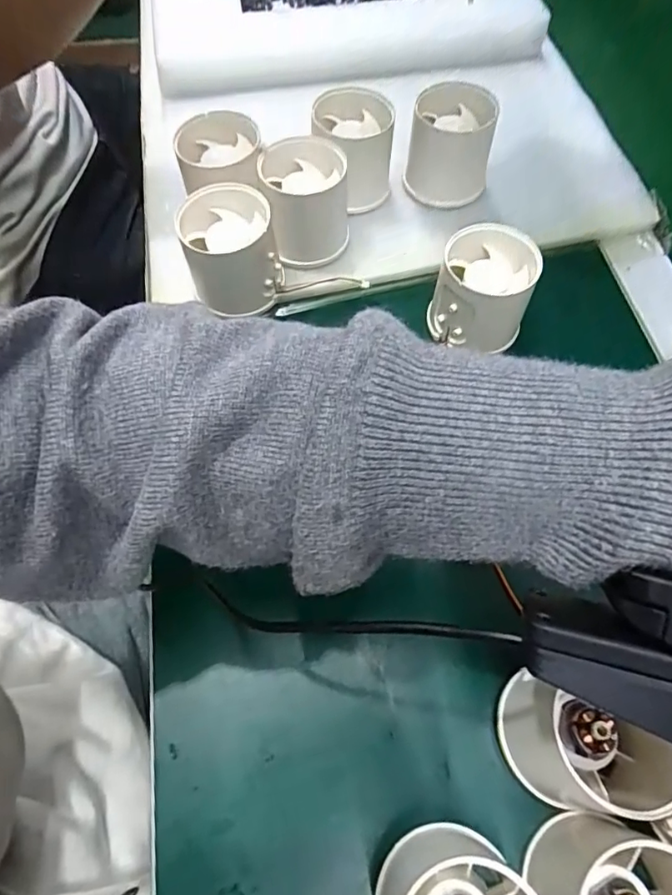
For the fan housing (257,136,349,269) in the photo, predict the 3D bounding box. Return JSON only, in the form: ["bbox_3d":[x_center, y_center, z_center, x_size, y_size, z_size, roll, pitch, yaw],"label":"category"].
[{"bbox_3d":[-0.019,-0.148,0.326,0.053,0.049,0.062,-7,63,-5],"label":"fan housing"}]

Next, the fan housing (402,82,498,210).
[{"bbox_3d":[0.070,-0.190,0.345,0.047,0.053,0.045,-12,63,-8],"label":"fan housing"}]

